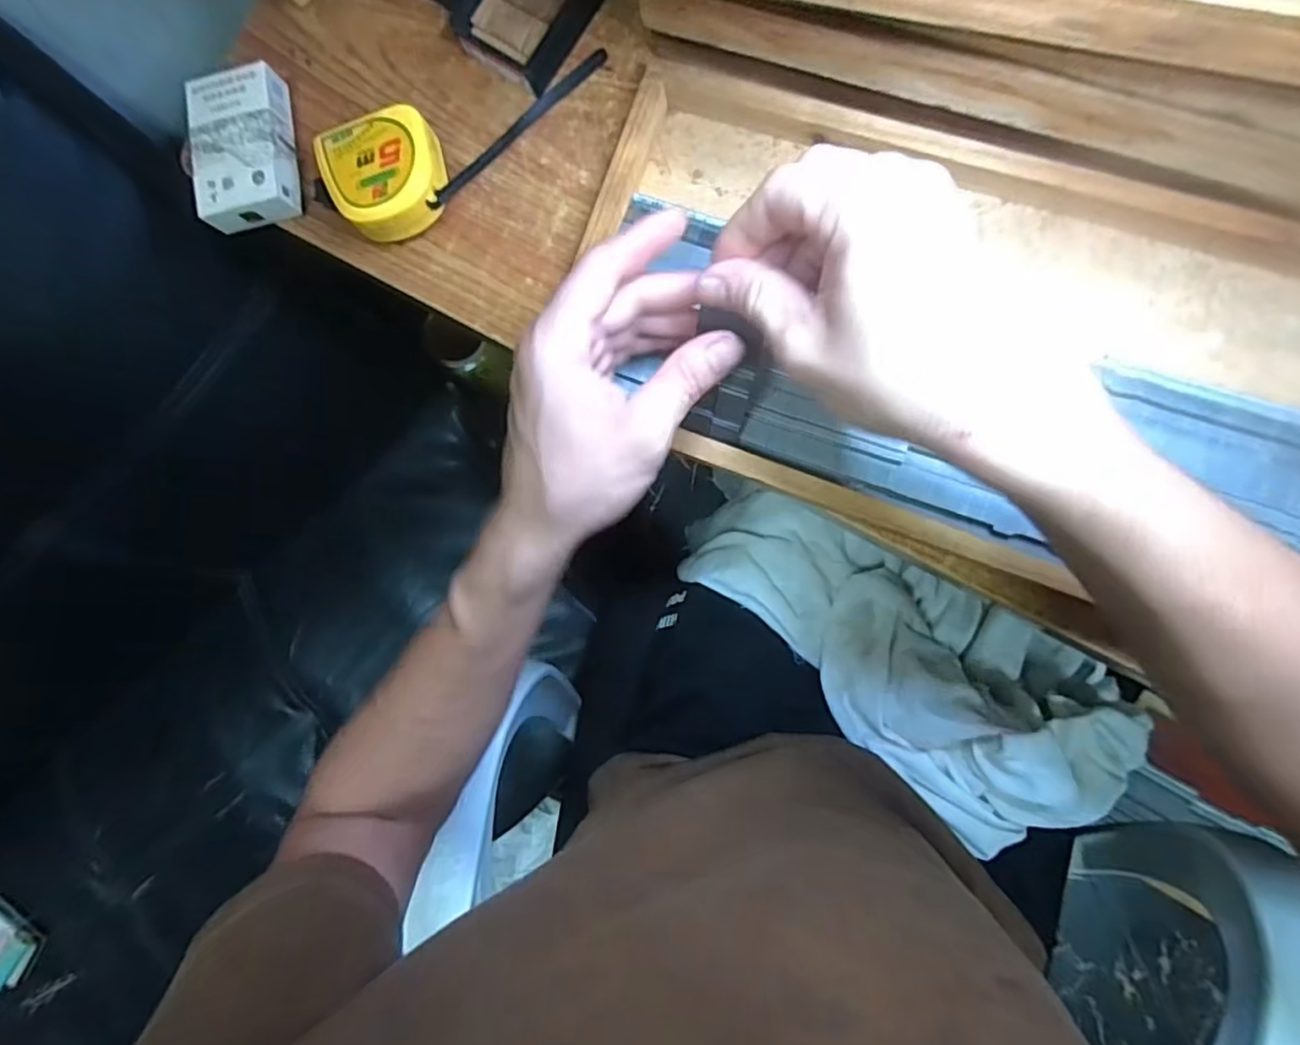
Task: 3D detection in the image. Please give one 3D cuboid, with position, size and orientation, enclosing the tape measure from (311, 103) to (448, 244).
[{"bbox_3d":[-0.155,-0.204,0.381,0.067,0.037,0.063,-15,86,8],"label":"tape measure"}]

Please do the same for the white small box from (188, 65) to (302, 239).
[{"bbox_3d":[-0.255,-0.235,0.403,0.057,0.029,0.089,-10,86,8],"label":"white small box"}]

